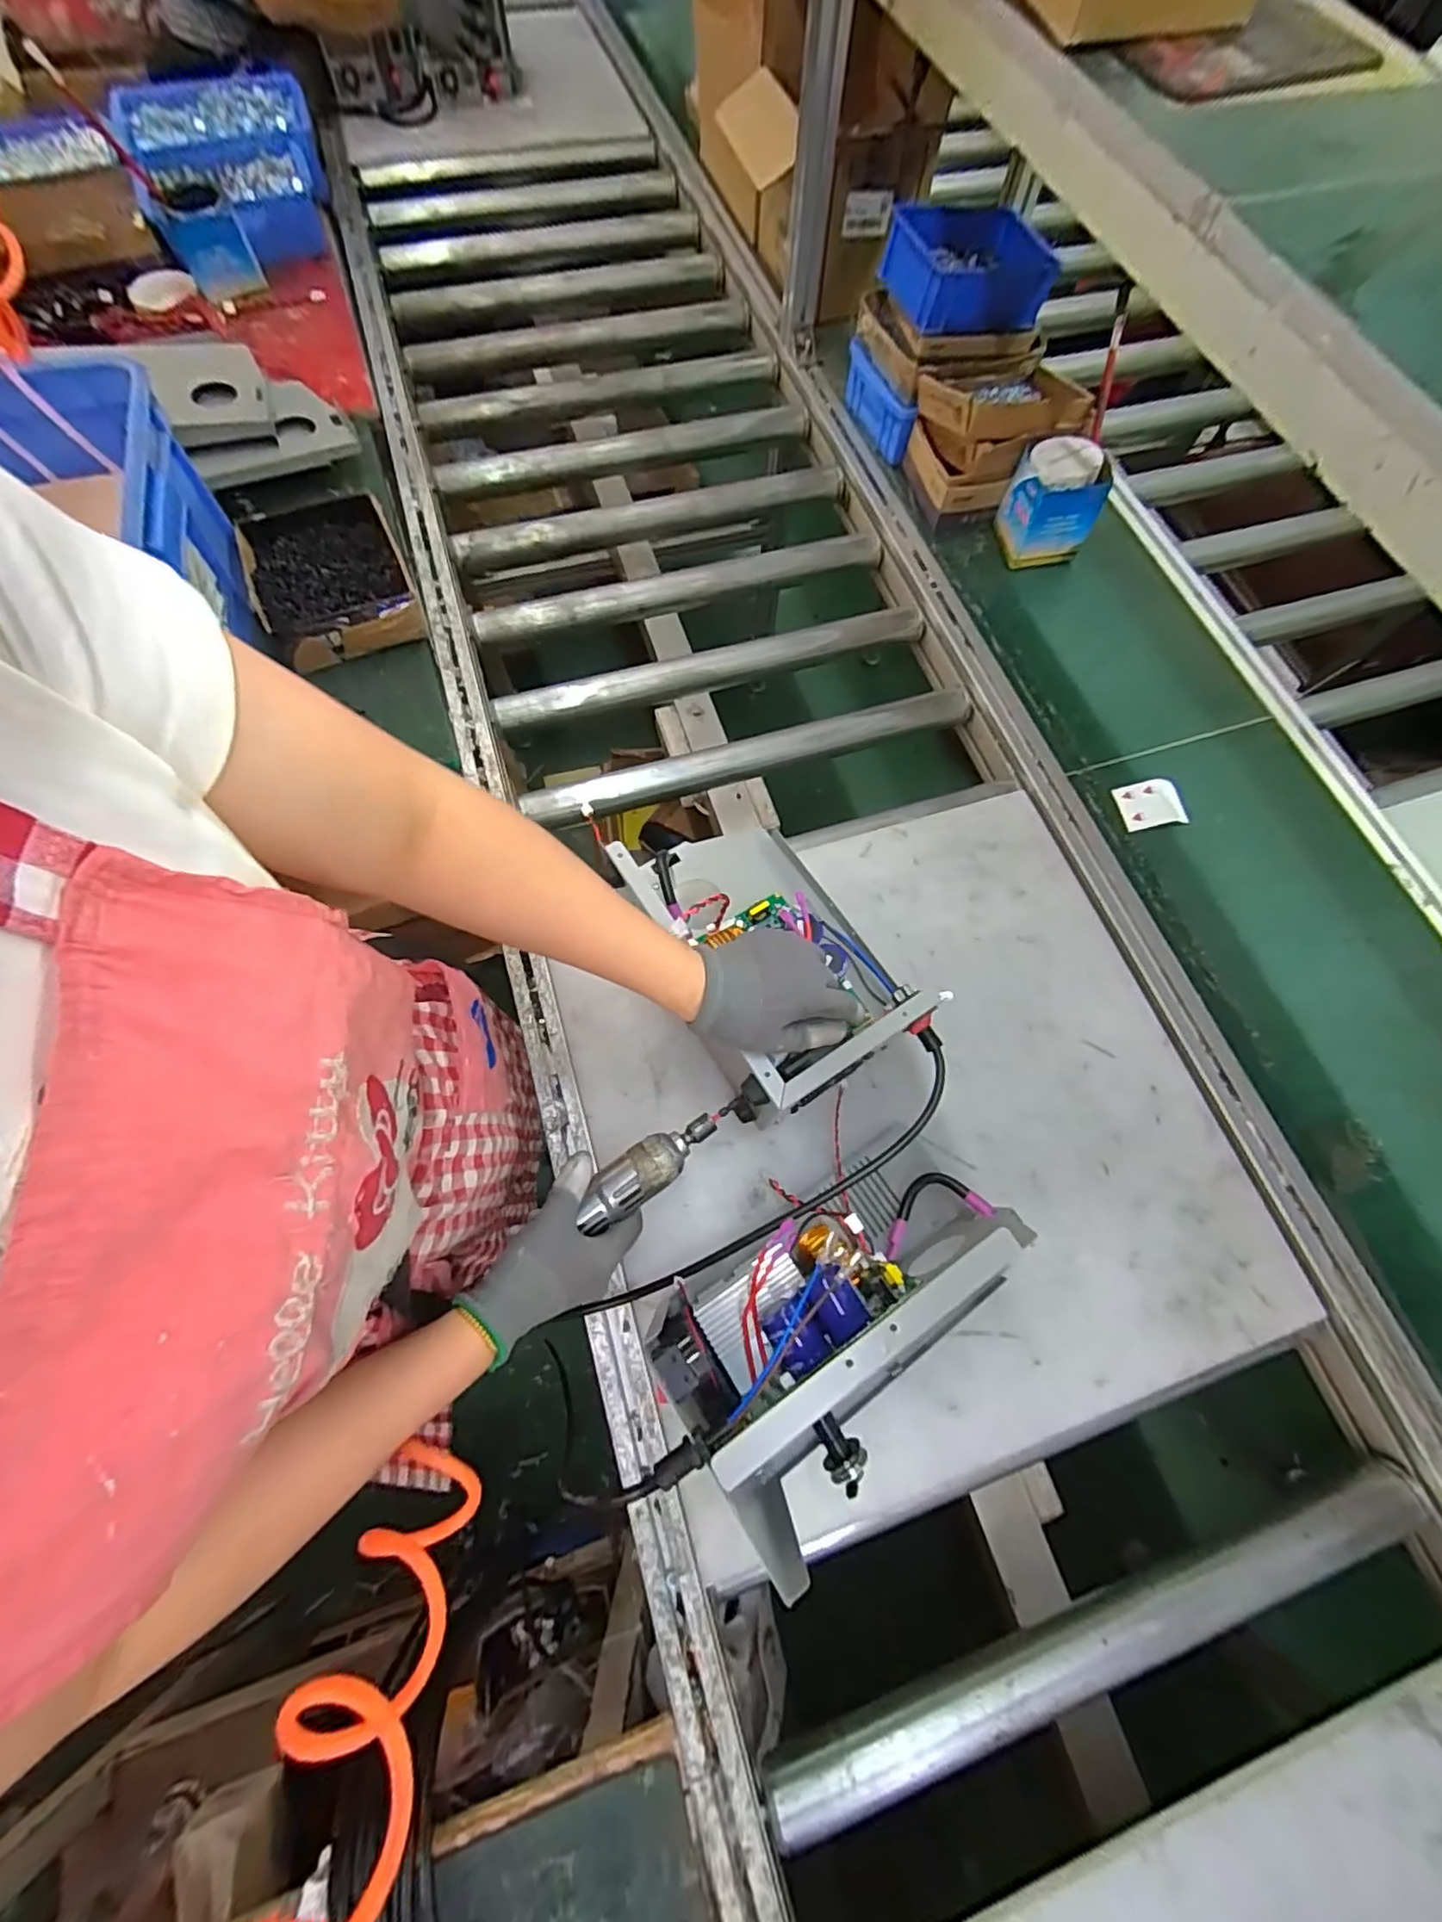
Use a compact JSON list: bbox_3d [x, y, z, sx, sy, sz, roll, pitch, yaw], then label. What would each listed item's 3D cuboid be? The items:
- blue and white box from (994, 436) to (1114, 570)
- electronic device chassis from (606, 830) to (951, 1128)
[{"bbox_3d":[0.440,-0.606,0.853,0.104,0.130,0.091,-7,69,-3],"label":"blue and white box"},{"bbox_3d":[0.035,-0.019,0.554,0.177,0.109,0.273,-28,71,-10],"label":"electronic device chassis"}]

